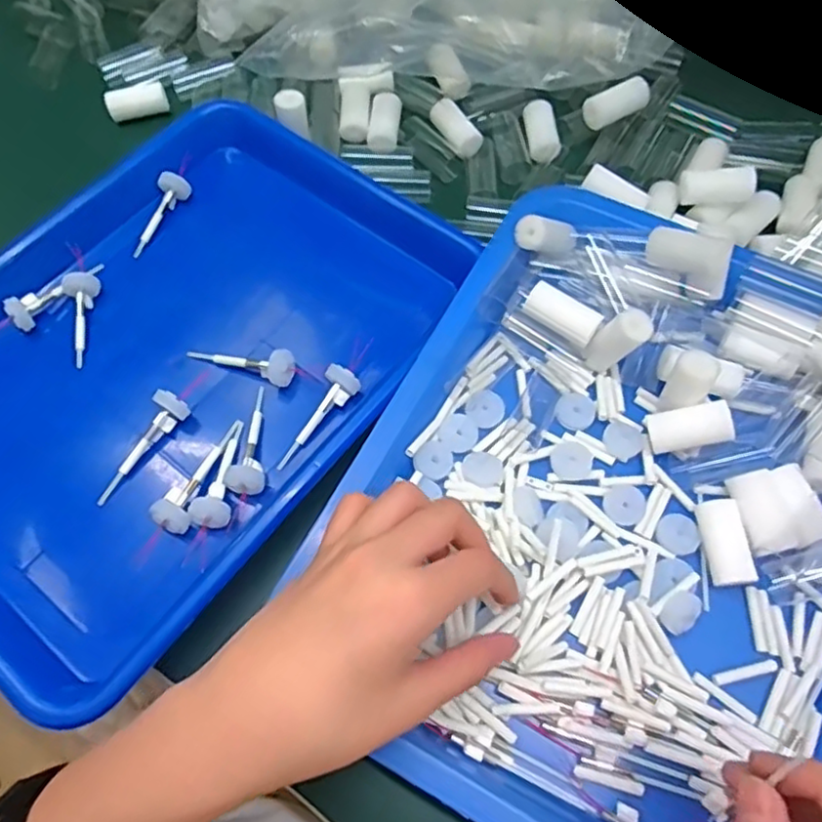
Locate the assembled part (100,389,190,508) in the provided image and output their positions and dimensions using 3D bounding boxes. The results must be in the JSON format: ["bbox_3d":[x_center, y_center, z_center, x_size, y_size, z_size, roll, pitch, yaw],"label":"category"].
[{"bbox_3d":[-0.146,0.021,0.355,0.015,0.015,0.067,22,68,12],"label":"assembled part"}]

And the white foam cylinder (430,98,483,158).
[{"bbox_3d":[0.030,-0.200,0.460,0.018,0.014,0.046,-33,68,-12],"label":"white foam cylinder"}]

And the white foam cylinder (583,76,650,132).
[{"bbox_3d":[0.140,-0.207,0.447,0.046,0.022,0.018,-22,66,-8],"label":"white foam cylinder"}]

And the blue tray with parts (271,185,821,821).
[{"bbox_3d":[0.111,0.044,0.326,0.258,0.039,0.319,26,69,14],"label":"blue tray with parts"}]

